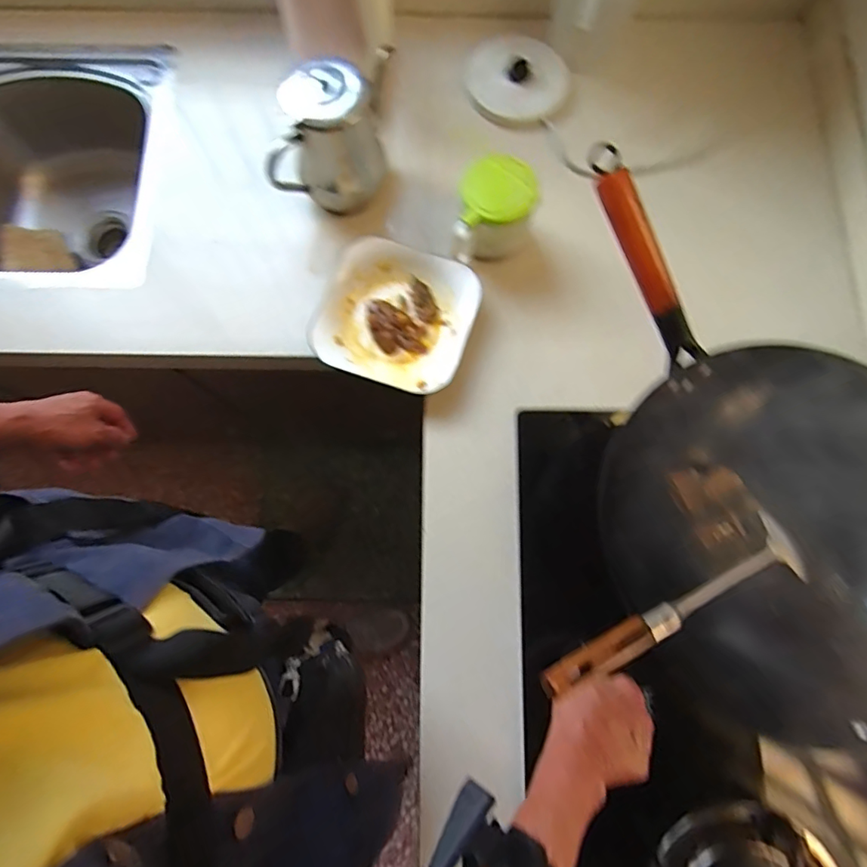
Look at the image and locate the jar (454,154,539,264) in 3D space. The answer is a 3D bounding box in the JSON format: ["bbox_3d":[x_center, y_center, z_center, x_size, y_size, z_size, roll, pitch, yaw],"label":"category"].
[{"bbox_3d":[0.077,-0.277,0.637,0.093,0.096,0.104,15,78,3],"label":"jar"}]

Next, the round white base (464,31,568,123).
[{"bbox_3d":[0.120,-0.524,0.734,0.140,0.027,0.125,-10,78,-2],"label":"round white base"}]

